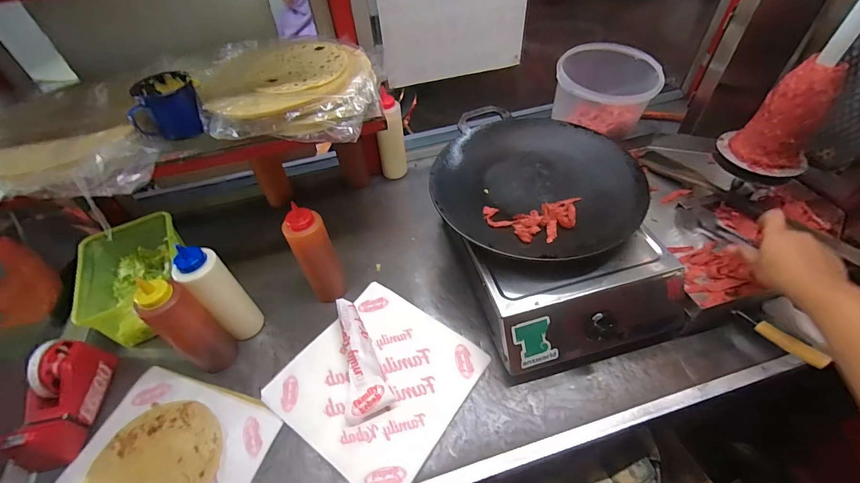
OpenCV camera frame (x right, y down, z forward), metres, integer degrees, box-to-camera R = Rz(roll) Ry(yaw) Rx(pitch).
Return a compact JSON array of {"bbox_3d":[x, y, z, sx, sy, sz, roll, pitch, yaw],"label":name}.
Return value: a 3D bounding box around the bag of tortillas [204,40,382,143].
[{"bbox_3d":[-0.203,-0.237,0.570,0.241,0.047,0.269,-11,48,-9],"label":"bag of tortillas"}]

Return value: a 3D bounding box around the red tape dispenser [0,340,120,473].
[{"bbox_3d":[-0.529,0.223,0.539,0.065,0.085,0.161,-5,48,-2],"label":"red tape dispenser"}]

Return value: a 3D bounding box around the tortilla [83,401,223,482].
[{"bbox_3d":[-0.372,0.304,0.510,0.169,0.009,0.167,-3,48,4],"label":"tortilla"}]

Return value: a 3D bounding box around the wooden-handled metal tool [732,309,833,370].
[{"bbox_3d":[0.491,0.135,0.539,0.014,0.023,0.115,-22,34,-13],"label":"wooden-handled metal tool"}]

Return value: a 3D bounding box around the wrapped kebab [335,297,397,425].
[{"bbox_3d":[-0.108,0.171,0.584,0.065,0.037,0.188,-14,49,-10],"label":"wrapped kebab"}]

